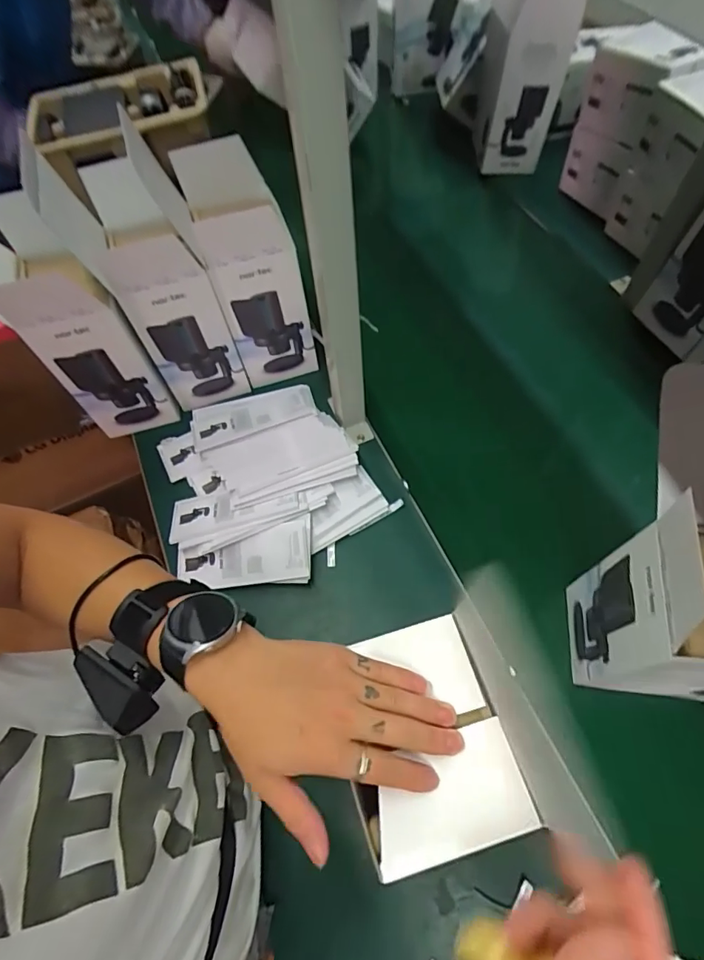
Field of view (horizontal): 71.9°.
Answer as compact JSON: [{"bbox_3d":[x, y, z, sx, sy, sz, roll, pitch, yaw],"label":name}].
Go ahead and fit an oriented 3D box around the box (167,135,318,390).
[{"bbox_3d":[-0.146,-0.304,0.715,0.121,0.276,0.167,-17,64,-7],"label":"box"}]

